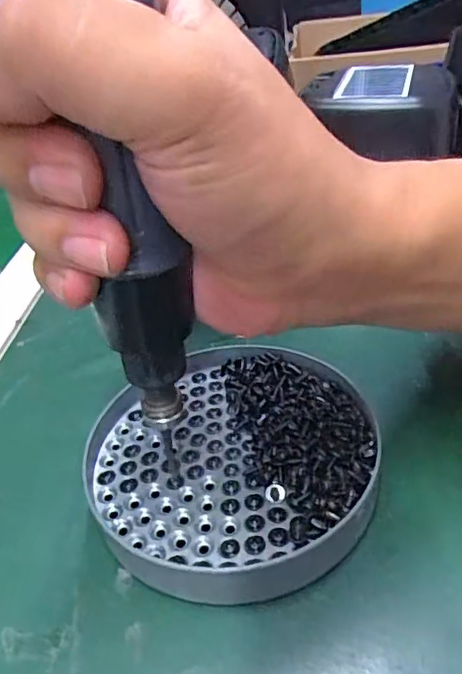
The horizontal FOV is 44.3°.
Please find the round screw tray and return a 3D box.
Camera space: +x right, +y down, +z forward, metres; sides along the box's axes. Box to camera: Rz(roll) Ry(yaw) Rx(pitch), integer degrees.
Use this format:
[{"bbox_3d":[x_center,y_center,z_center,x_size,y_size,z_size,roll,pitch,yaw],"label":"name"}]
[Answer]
[{"bbox_3d":[0.000,0.046,0.231,0.112,0.019,0.113,-6,37,4],"label":"round screw tray"}]

